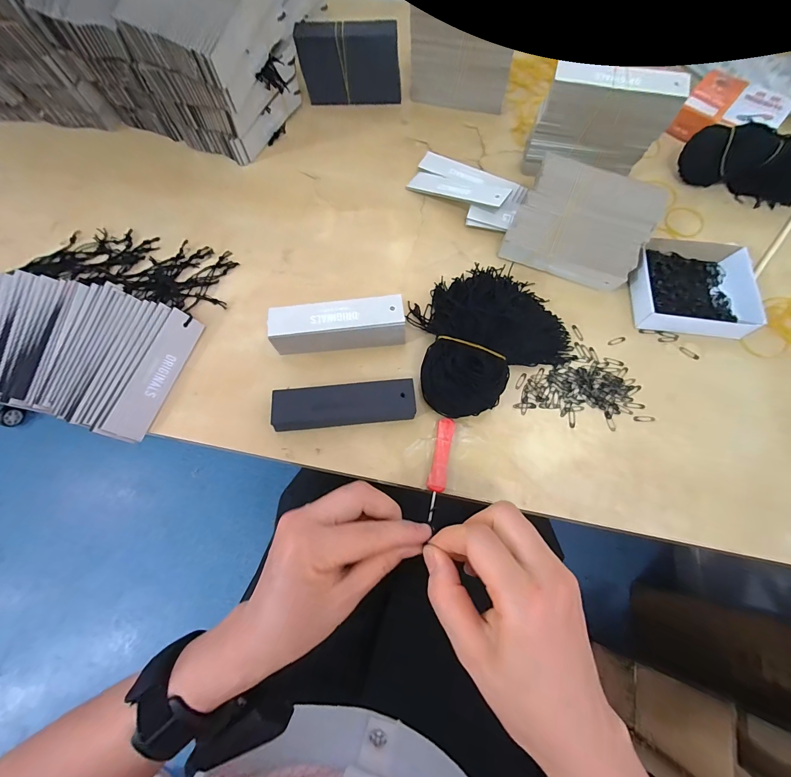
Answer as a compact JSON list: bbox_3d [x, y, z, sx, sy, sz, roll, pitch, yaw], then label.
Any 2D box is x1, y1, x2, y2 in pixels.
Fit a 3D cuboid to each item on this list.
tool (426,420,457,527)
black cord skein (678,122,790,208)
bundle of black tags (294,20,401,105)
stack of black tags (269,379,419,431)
[{"bbox_3d":[0.039,0.069,0.302,0.015,0.004,0.089,12,69,5],"label":"tool"},{"bbox_3d":[0.427,-0.265,0.408,0.146,0.055,0.053,14,70,5],"label":"black cord skein"},{"bbox_3d":[-0.058,-0.427,0.458,0.125,0.081,0.031,-7,69,-2],"label":"bundle of black tags"},{"bbox_3d":[-0.045,0.017,0.314,0.124,0.023,0.038,-5,69,-2],"label":"stack of black tags"}]

